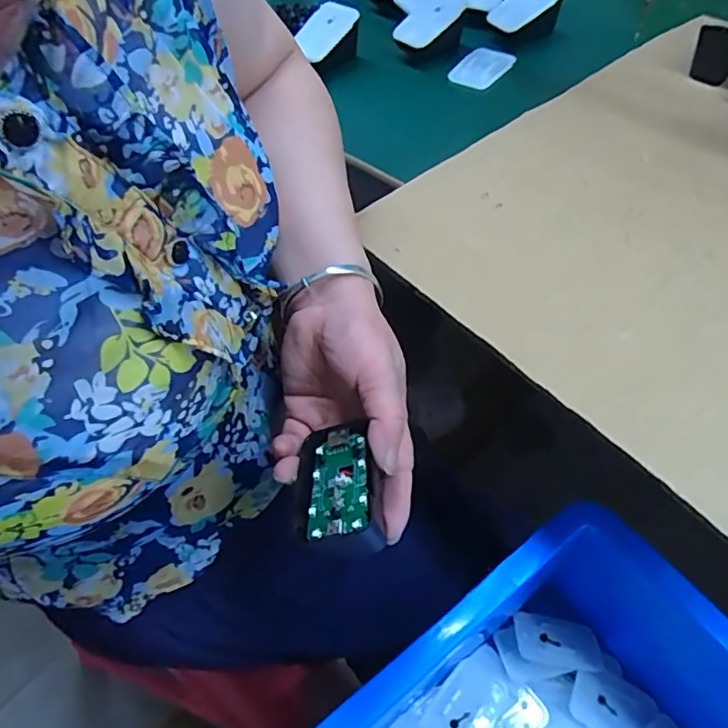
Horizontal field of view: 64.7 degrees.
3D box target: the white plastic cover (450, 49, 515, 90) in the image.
[{"bbox_3d":[0.114,-0.288,0.555,0.039,0.012,0.068,30,59,22],"label":"white plastic cover"}]

